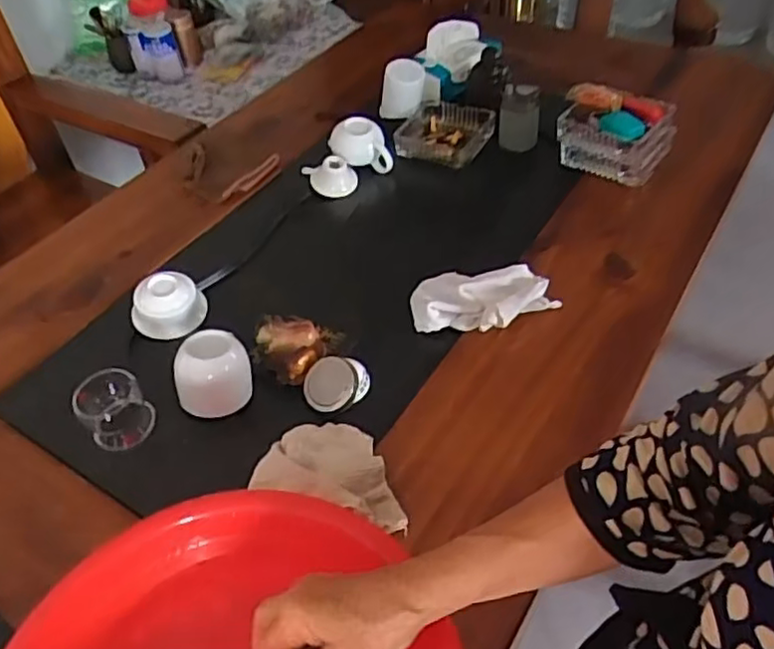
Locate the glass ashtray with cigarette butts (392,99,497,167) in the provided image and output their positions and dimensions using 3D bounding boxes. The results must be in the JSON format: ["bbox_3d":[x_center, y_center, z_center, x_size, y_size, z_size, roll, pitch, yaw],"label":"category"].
[{"bbox_3d":[0.087,-0.286,1.008,0.128,0.040,0.126,20,51,23],"label":"glass ashtray with cigarette butts"}]

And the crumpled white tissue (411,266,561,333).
[{"bbox_3d":[0.108,-0.029,0.740,0.163,0.041,0.076,1,46,6],"label":"crumpled white tissue"}]

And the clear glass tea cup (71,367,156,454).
[{"bbox_3d":[-0.273,0.081,0.665,0.060,0.054,0.059,-3,46,3],"label":"clear glass tea cup"}]

